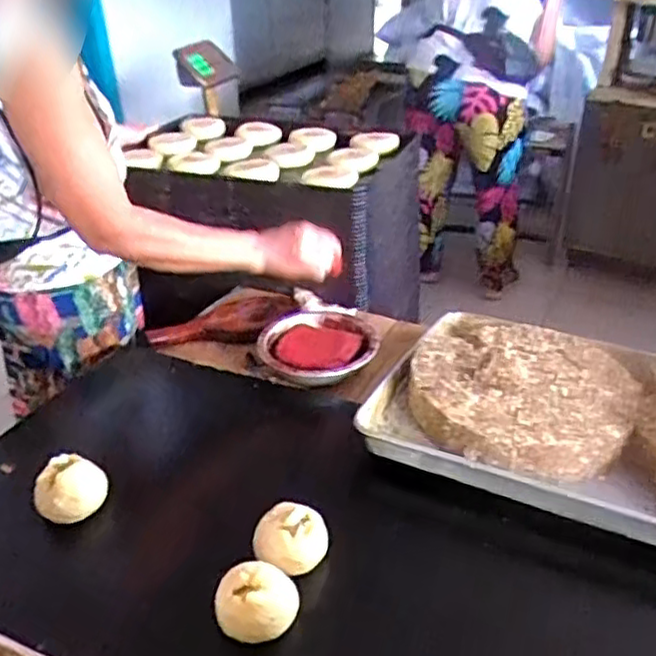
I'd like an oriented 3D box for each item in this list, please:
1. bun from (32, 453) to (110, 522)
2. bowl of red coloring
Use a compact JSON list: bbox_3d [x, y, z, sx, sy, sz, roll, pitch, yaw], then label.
[{"bbox_3d":[-0.309,0.191,0.838,0.076,0.059,0.071,-2,32,1],"label":"bun"},{"bbox_3d":[-0.013,0.031,1.123,0.181,0.051,0.176,-2,32,1],"label":"bowl of red coloring"}]

